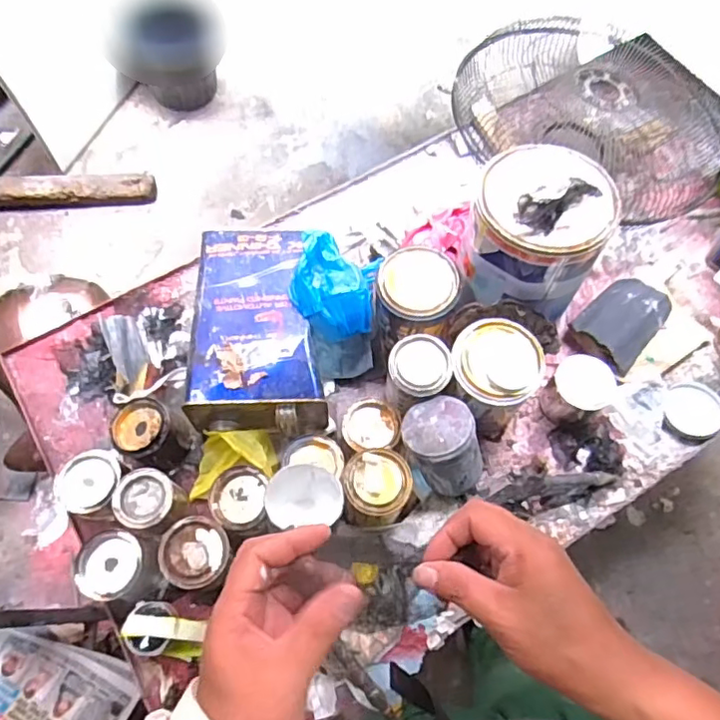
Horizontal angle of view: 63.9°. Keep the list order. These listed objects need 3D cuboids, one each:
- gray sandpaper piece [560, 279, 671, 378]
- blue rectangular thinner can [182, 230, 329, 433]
[{"bbox_3d":[0.367,-0.057,0.805,0.098,0.041,0.151,41,74,13],"label":"gray sandpaper piece"},{"bbox_3d":[-0.124,-0.040,0.733,0.161,0.098,0.259,-2,69,-1],"label":"blue rectangular thinner can"}]

